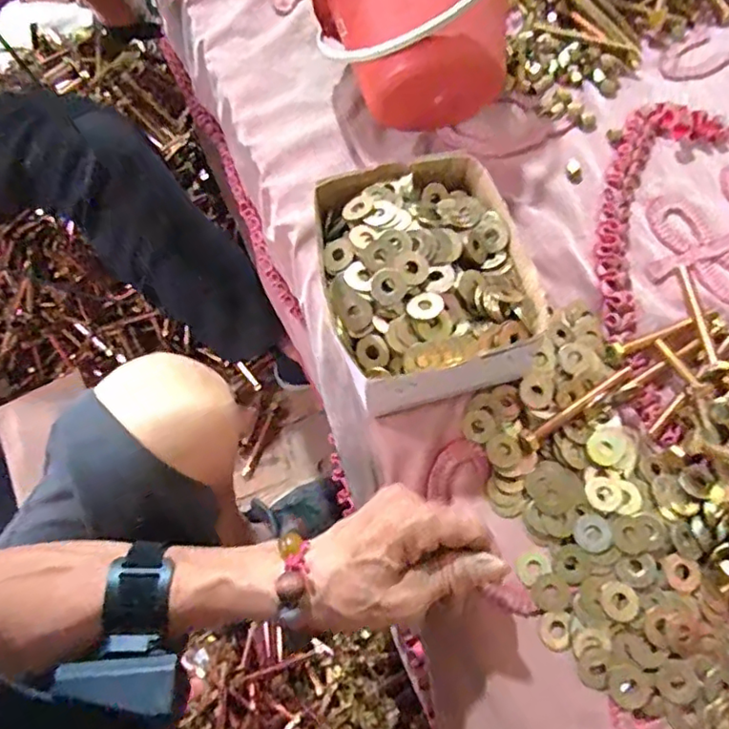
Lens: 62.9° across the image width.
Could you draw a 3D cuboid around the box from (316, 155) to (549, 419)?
[{"bbox_3d":[0.044,-0.064,0.454,0.143,0.079,0.172,-16,68,-6],"label":"box"}]

